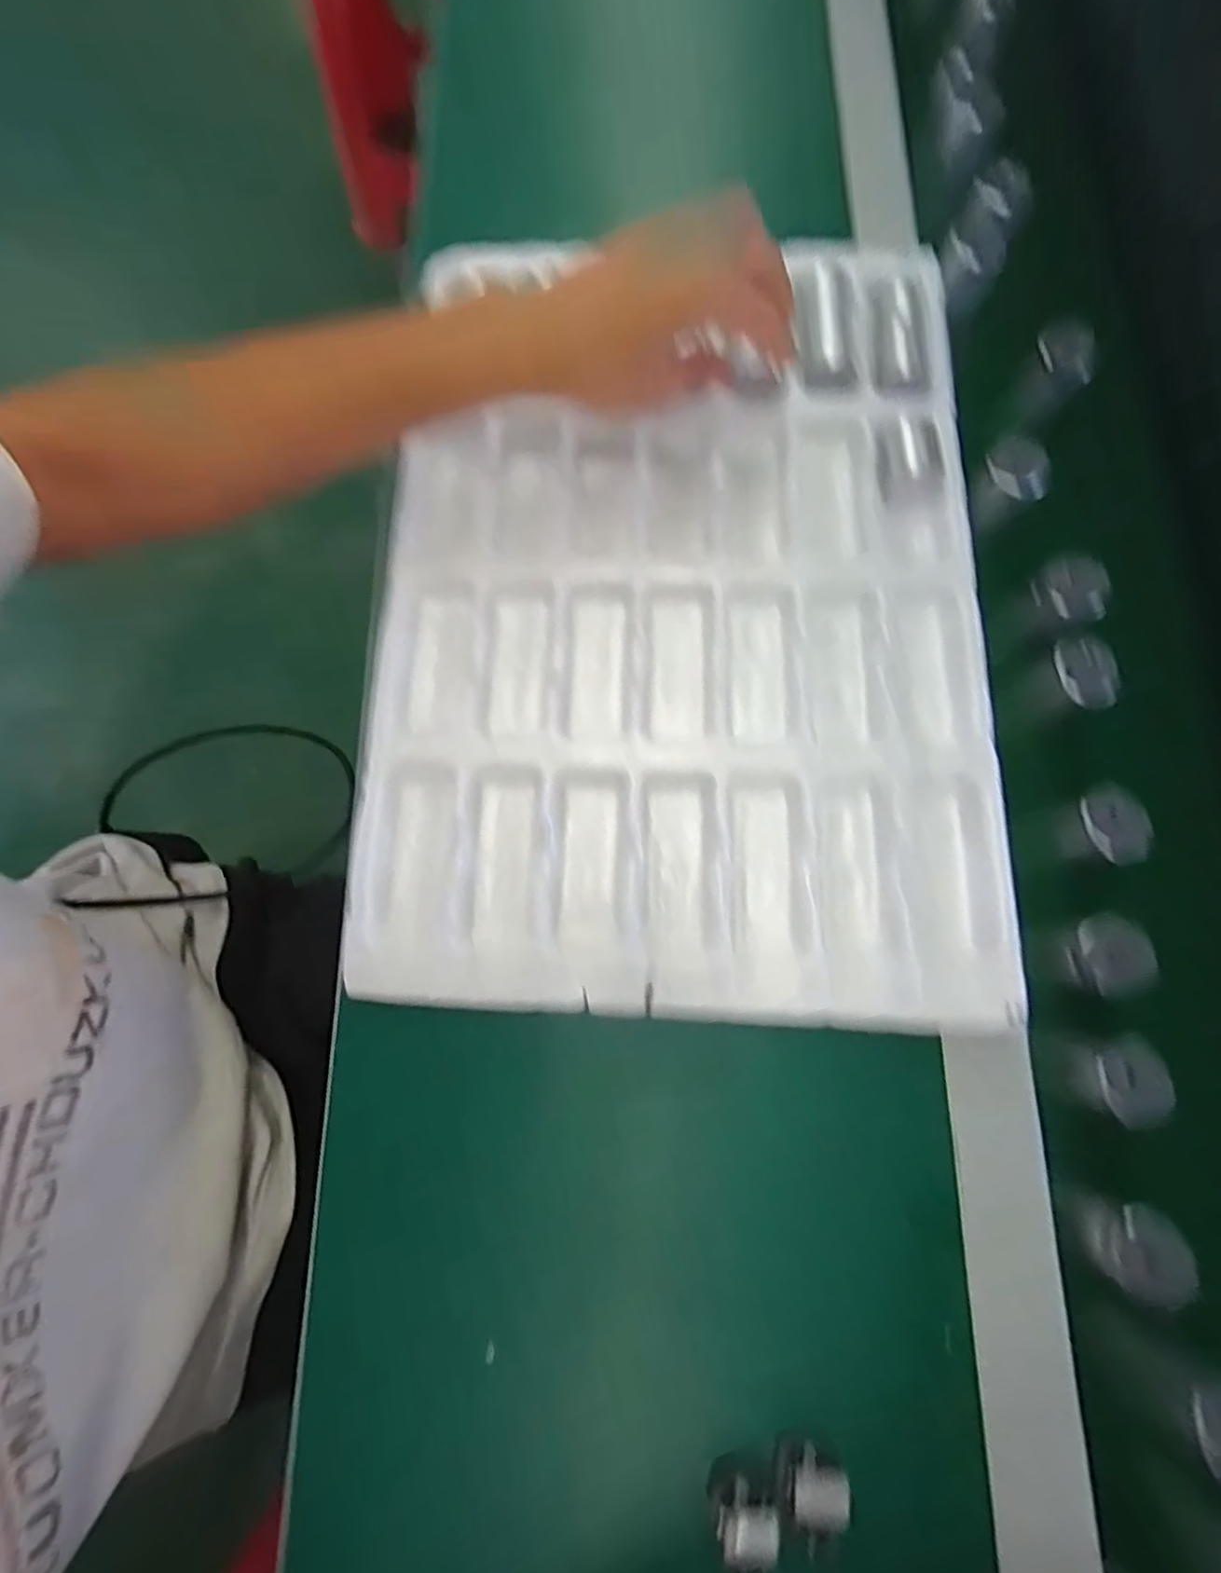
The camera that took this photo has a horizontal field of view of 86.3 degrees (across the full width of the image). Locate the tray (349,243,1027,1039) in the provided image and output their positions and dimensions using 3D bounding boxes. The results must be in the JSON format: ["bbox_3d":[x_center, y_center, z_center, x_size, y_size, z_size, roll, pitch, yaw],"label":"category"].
[{"bbox_3d":[0.035,-0.108,0.360,0.319,0.028,0.441,1,77,1],"label":"tray"}]

